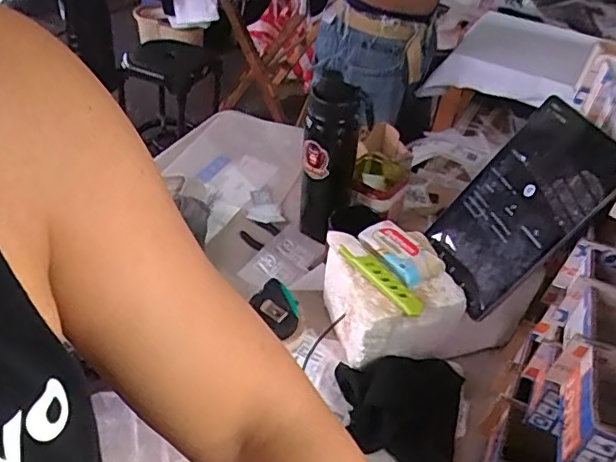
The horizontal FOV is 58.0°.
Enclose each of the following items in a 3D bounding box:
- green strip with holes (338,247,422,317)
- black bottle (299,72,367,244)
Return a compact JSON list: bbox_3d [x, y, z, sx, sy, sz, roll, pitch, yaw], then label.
[{"bbox_3d":[0.088,0.057,0.675,0.023,0.012,0.126,-27,52,-32],"label":"green strip with holes"},{"bbox_3d":[0.029,-0.107,0.802,0.079,0.223,0.077,9,42,1],"label":"black bottle"}]

